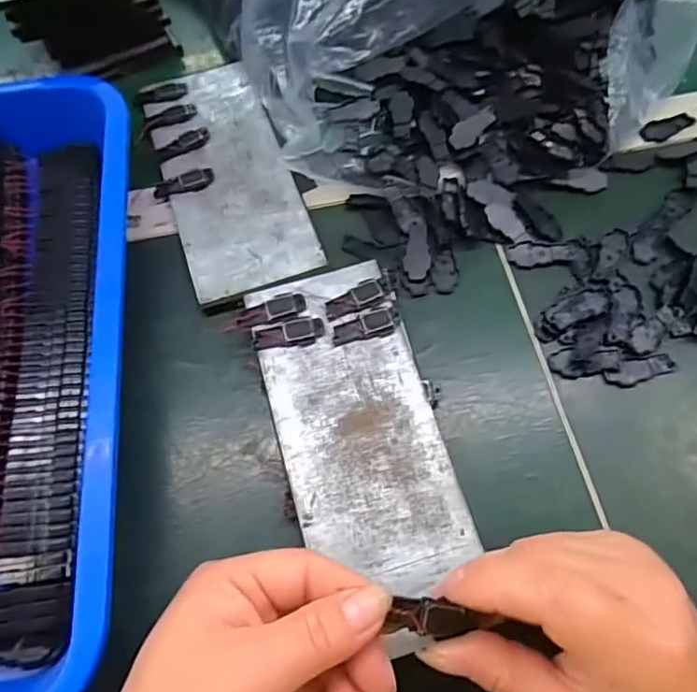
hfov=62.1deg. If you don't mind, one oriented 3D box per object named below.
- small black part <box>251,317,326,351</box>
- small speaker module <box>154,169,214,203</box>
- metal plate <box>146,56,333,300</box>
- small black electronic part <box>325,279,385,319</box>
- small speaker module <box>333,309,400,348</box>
[{"bbox_3d":[-0.033,-0.006,0.317,0.039,0.004,0.015,-9,66,-3],"label":"small black part"},{"bbox_3d":[-0.107,-0.105,0.376,0.039,0.004,0.015,-19,66,-7],"label":"small speaker module"},{"bbox_3d":[-0.082,-0.118,0.386,0.079,0.010,0.192,-18,66,-7],"label":"metal plate"},{"bbox_3d":[0.003,-0.027,0.322,0.033,0.004,0.015,-24,67,-9],"label":"small black electronic part"},{"bbox_3d":[0.009,-0.011,0.317,0.036,0.004,0.015,-14,67,2],"label":"small speaker module"}]

